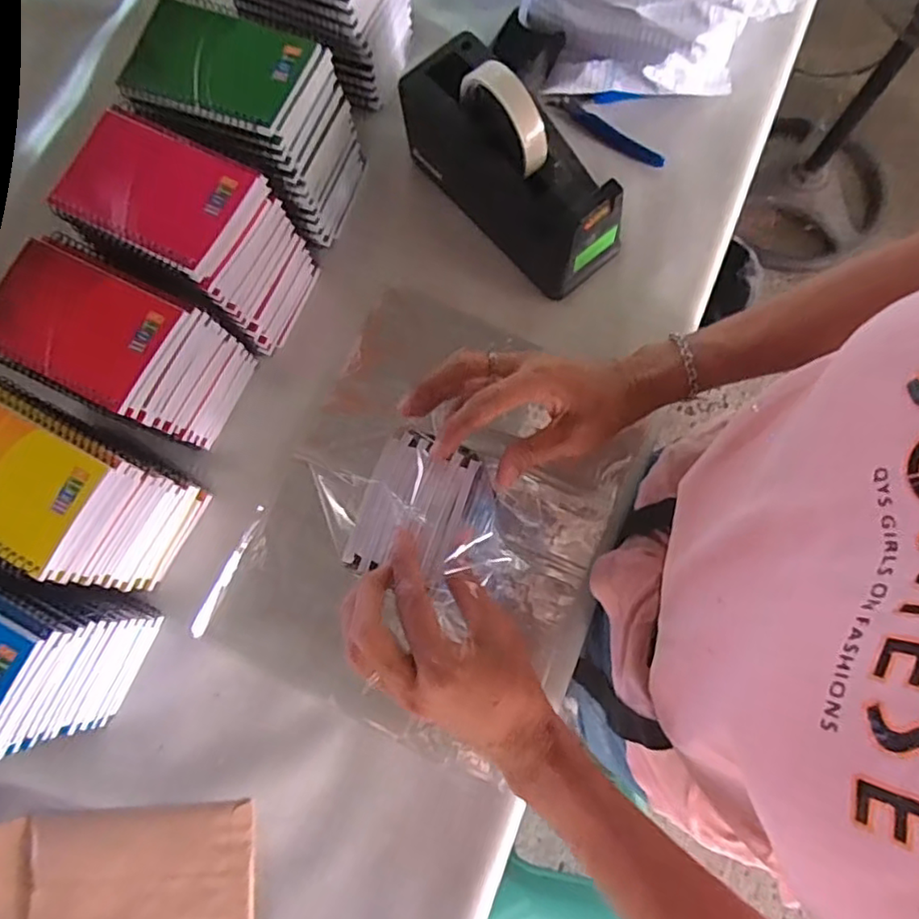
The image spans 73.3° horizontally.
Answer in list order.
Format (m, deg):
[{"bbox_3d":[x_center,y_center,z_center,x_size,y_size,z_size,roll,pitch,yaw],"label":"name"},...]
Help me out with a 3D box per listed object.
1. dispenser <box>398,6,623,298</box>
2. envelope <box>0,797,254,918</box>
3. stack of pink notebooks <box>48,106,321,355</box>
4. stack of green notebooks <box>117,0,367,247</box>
[{"bbox_3d":[0.043,-0.247,0.496,0.079,0.147,0.203,-38,80,-9],"label":"dispenser"},{"bbox_3d":[-0.253,0.308,0.456,0.199,0.007,0.091,-4,78,-2],"label":"envelope"},{"bbox_3d":[-0.208,-0.173,0.491,0.139,0.135,0.098,28,78,6],"label":"stack of pink notebooks"},{"bbox_3d":[-0.168,-0.270,0.518,0.142,0.154,0.097,22,77,4],"label":"stack of green notebooks"}]

